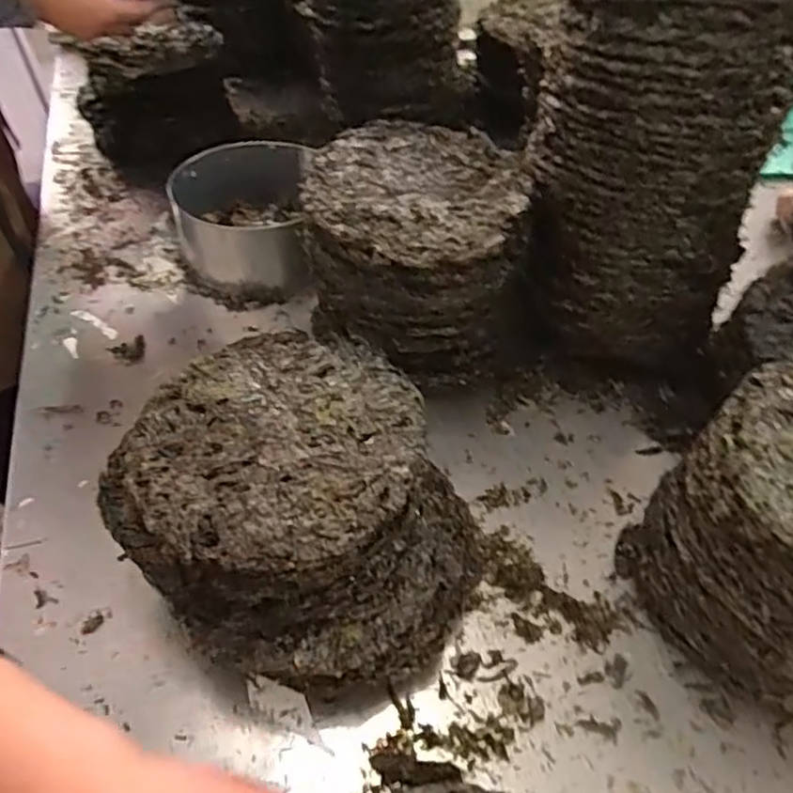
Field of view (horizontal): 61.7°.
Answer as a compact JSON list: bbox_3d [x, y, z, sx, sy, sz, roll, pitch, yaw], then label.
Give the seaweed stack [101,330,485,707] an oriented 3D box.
[{"bbox_3d":[-0.063,0.083,0.470,0.234,0.127,0.198,27,51,20],"label":"seaweed stack"}]

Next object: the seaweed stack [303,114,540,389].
[{"bbox_3d":[0.015,-0.126,0.638,0.191,0.180,0.190,-11,49,-15],"label":"seaweed stack"}]

